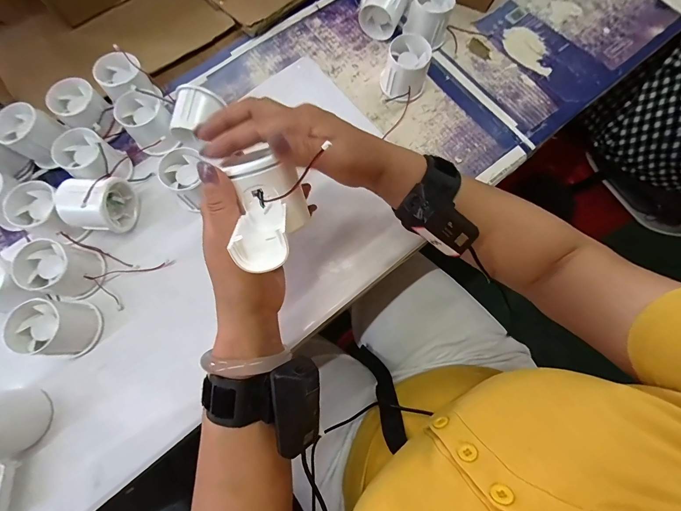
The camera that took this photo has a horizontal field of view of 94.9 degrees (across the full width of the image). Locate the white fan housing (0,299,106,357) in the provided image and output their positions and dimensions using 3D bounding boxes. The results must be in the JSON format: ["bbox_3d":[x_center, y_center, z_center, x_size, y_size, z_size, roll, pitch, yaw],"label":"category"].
[{"bbox_3d":[-0.282,0.072,0.308,0.055,0.047,0.053,1,76,-1],"label":"white fan housing"}]

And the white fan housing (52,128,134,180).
[{"bbox_3d":[-0.278,-0.108,0.356,0.062,0.047,0.053,6,76,0],"label":"white fan housing"}]

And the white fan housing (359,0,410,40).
[{"bbox_3d":[0.056,-0.321,0.405,0.054,0.056,0.048,27,77,6],"label":"white fan housing"}]

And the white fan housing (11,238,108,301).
[{"bbox_3d":[-0.286,0.015,0.321,0.061,0.048,0.055,11,76,2],"label":"white fan housing"}]

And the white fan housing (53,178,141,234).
[{"bbox_3d":[-0.261,-0.054,0.331,0.053,0.061,0.058,3,76,0],"label":"white fan housing"}]

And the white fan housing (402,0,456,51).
[{"bbox_3d":[0.115,-0.307,0.404,0.048,0.049,0.056,-24,78,-7],"label":"white fan housing"}]

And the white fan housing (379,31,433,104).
[{"bbox_3d":[0.081,-0.230,0.386,0.055,0.047,0.059,16,76,3],"label":"white fan housing"}]

